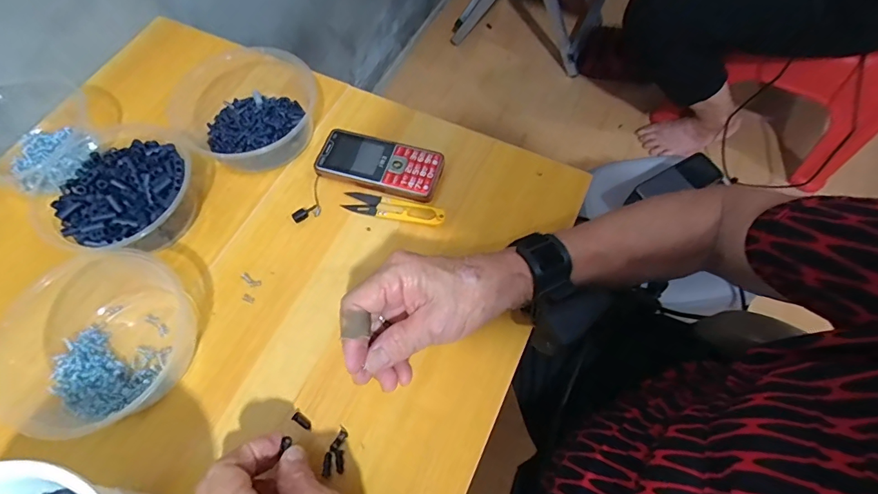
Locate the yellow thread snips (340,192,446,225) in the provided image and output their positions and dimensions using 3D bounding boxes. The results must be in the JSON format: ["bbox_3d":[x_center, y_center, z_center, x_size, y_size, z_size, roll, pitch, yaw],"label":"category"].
[{"bbox_3d":[-0.045,-0.039,0.430,0.103,0.009,0.022,14,66,7],"label":"yellow thread snips"}]

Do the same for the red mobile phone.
[{"bbox_3d":[-0.061,-0.086,0.447,0.126,0.016,0.056,16,66,8],"label":"red mobile phone"}]

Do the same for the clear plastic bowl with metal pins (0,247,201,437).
[{"bbox_3d":[-0.285,0.071,0.366,0.136,0.051,0.160,5,65,3],"label":"clear plastic bowl with metal pins"}]

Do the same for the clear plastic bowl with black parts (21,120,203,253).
[{"bbox_3d":[-0.298,-0.047,0.417,0.123,0.058,0.132,0,65,0],"label":"clear plastic bowl with black parts"}]

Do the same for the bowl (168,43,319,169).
[{"bbox_3d":[-0.202,-0.161,0.480,0.178,0.045,0.161,35,70,15],"label":"bowl"}]

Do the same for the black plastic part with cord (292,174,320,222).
[{"bbox_3d":[-0.127,-0.046,0.438,0.022,0.005,0.054,23,67,11],"label":"black plastic part with cord"}]

